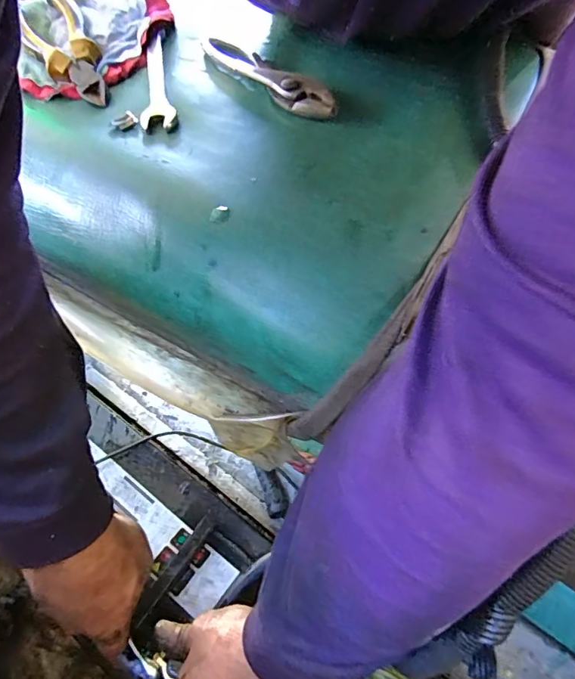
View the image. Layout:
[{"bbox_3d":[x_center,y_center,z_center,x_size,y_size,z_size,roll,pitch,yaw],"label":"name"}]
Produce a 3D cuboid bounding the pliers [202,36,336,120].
[{"bbox_3d":[-0.019,-0.201,0.358,0.028,0.019,0.150,-34,58,-18],"label":"pliers"}]

